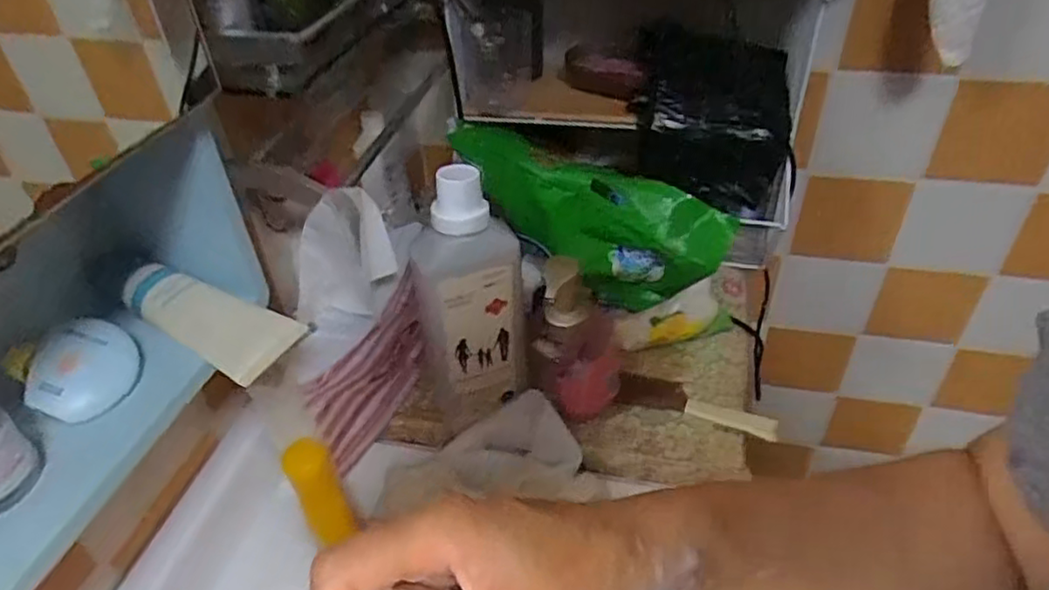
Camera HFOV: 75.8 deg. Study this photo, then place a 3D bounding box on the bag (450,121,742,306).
[{"bbox_3d":[0.063,-0.070,0.633,0.242,0.133,0.044,26,42,-3],"label":"bag"}]

